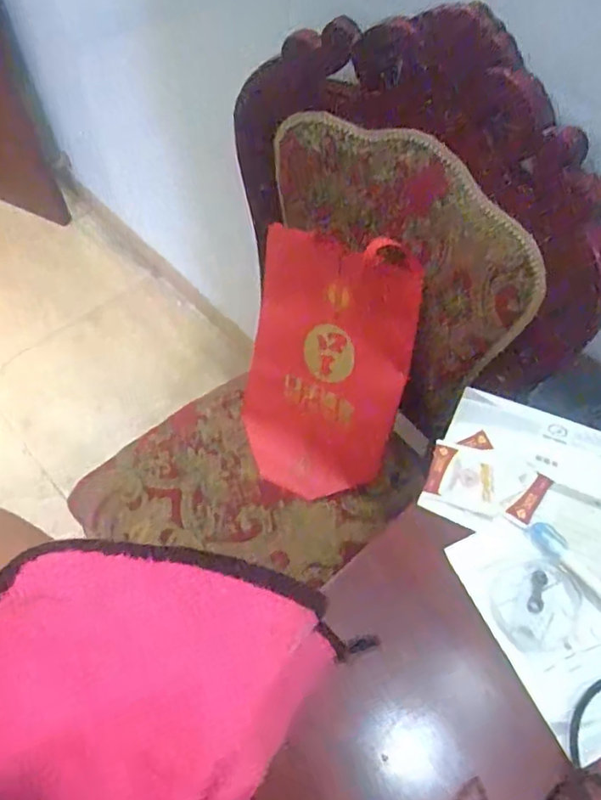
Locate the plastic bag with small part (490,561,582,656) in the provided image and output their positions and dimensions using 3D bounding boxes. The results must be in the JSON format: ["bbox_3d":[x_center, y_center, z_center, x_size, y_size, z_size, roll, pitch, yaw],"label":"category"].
[{"bbox_3d":[0.232,0.202,0.595,0.086,0.011,0.077,-23,61,-14],"label":"plastic bag with small part"}]

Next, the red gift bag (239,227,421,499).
[{"bbox_3d":[0.026,-0.046,0.970,0.278,0.438,0.055,24,24,23],"label":"red gift bag"}]

